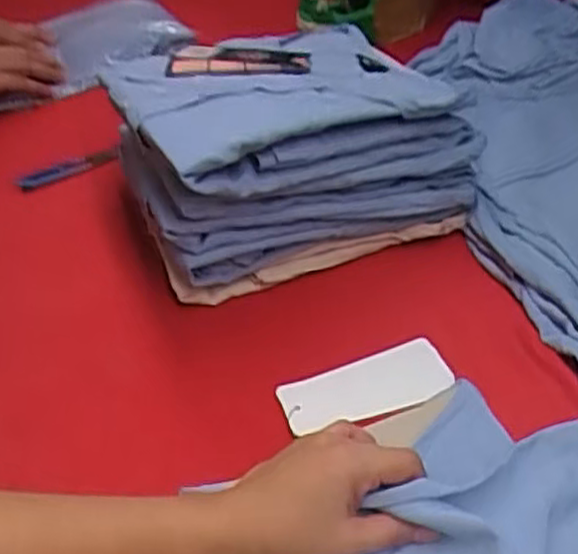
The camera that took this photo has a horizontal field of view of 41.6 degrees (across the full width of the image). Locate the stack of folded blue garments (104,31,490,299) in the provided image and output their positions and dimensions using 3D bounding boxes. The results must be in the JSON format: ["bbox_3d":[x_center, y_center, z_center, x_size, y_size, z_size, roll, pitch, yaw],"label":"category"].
[{"bbox_3d":[0.005,-0.099,0.622,0.263,0.128,0.151,-11,43,-15],"label":"stack of folded blue garments"}]

